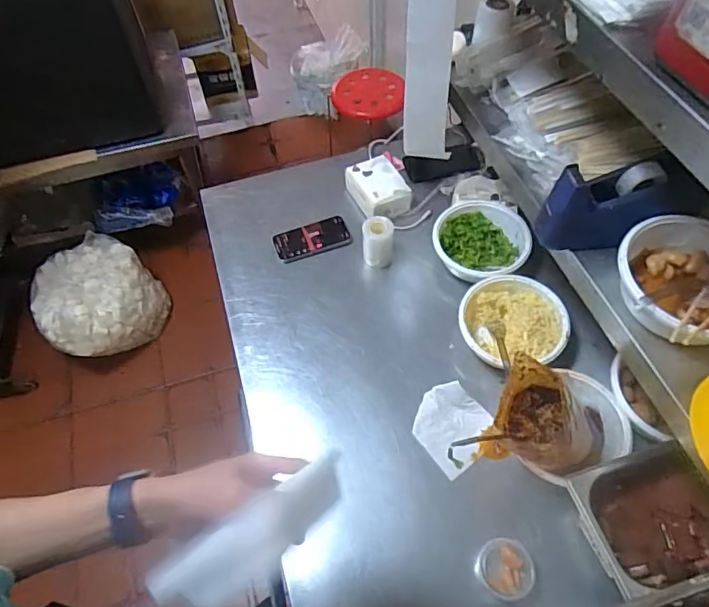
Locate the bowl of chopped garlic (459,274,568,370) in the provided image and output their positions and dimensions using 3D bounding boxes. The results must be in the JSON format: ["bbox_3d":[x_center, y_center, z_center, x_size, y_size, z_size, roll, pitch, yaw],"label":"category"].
[{"bbox_3d":[0.256,0.034,0.865,0.166,0.060,0.155,-1,56,2],"label":"bowl of chopped garlic"}]

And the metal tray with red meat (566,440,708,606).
[{"bbox_3d":[0.387,0.269,0.676,0.190,0.069,0.145,-16,57,-8],"label":"metal tray with red meat"}]

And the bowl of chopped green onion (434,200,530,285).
[{"bbox_3d":[0.227,-0.105,0.956,0.163,0.060,0.171,-1,56,2],"label":"bowl of chopped green onion"}]

